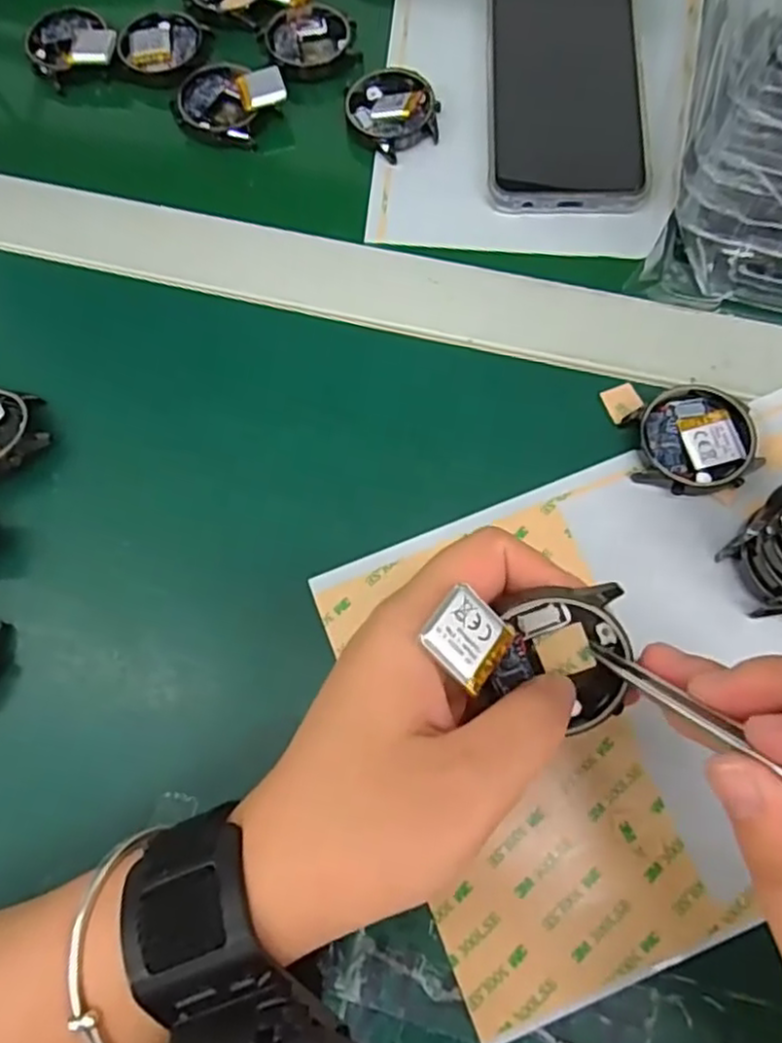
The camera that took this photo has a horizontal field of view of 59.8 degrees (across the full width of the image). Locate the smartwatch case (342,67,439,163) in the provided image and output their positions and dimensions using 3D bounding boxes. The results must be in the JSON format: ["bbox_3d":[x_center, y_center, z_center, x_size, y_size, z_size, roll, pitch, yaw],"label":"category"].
[{"bbox_3d":[0.000,-0.210,0.345,0.043,0.014,0.047,-26,73,-6],"label":"smartwatch case"}]

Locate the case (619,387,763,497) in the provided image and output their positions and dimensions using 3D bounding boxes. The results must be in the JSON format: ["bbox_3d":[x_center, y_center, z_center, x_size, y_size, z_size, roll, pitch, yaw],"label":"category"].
[{"bbox_3d":[0.124,-0.033,0.279,0.050,0.009,0.045,-4,72,1],"label":"case"}]

